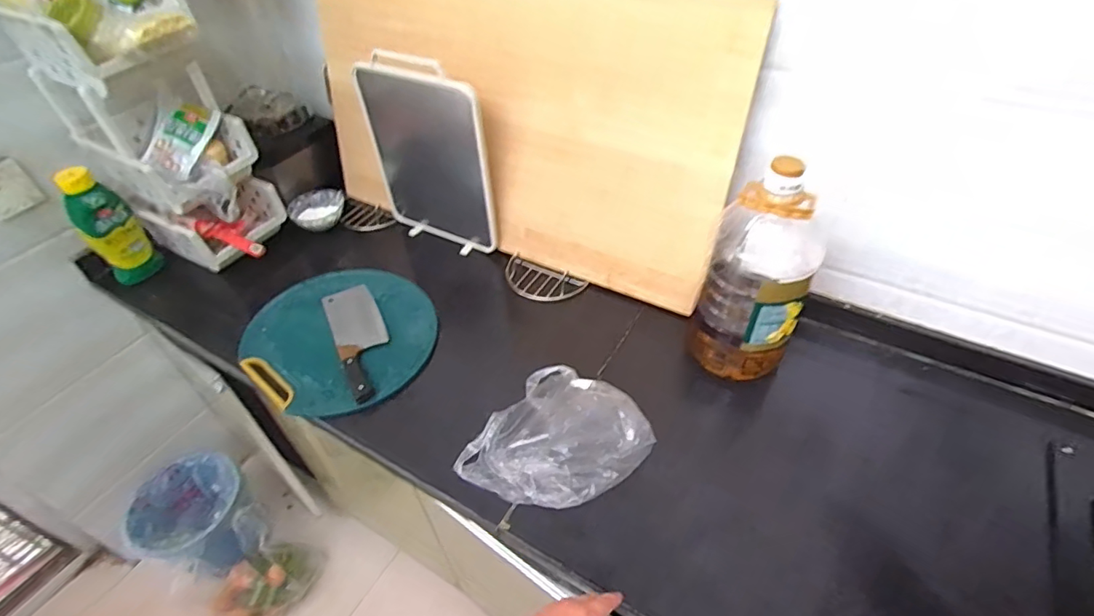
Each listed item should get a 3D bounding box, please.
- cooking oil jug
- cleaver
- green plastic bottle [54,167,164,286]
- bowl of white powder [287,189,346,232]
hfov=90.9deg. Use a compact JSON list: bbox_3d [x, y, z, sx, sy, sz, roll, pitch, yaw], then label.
[{"bbox_3d":[0.309,-0.050,0.793,0.153,0.336,0.131,14,47,17],"label":"cooking oil jug"},{"bbox_3d":[-0.335,0.047,0.970,0.089,0.017,0.288,-22,47,-18],"label":"cleaver"},{"bbox_3d":[-0.844,-0.156,1.041,0.075,0.238,0.093,30,54,29],"label":"green plastic bottle"},{"bbox_3d":[-0.527,-0.224,1.234,0.116,0.050,0.125,-13,45,-9],"label":"bowl of white powder"}]

